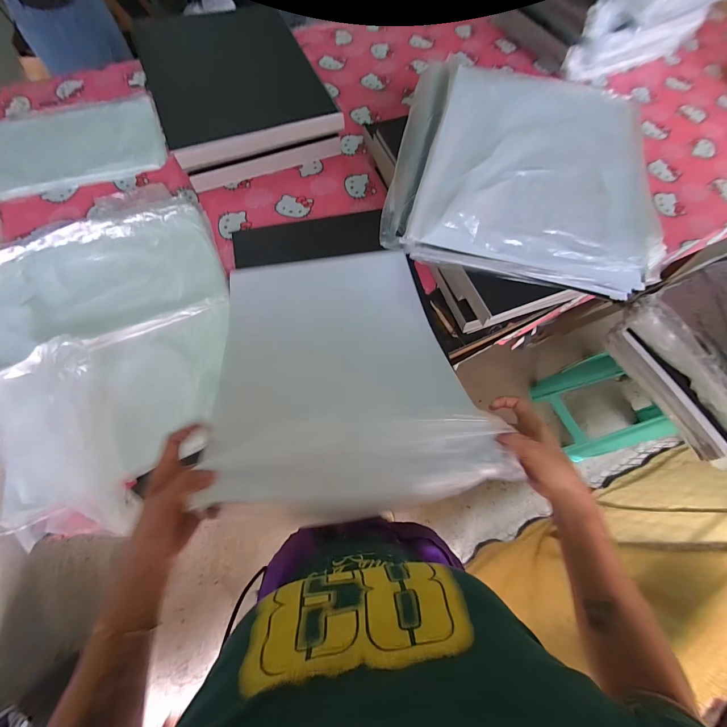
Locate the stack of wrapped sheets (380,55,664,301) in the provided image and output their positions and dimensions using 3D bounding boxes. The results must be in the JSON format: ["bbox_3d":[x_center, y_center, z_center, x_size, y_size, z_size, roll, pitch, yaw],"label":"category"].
[{"bbox_3d":[0.306,-0.403,0.632,0.459,0.062,0.533,13,67,4],"label":"stack of wrapped sheets"}]

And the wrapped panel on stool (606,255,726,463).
[{"bbox_3d":[1.052,-0.021,0.883,0.542,0.132,0.523,-24,72,-11],"label":"wrapped panel on stool"}]

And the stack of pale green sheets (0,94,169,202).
[{"bbox_3d":[-0.741,-0.572,0.817,0.420,0.016,0.298,-20,68,-10],"label":"stack of pale green sheets"}]

